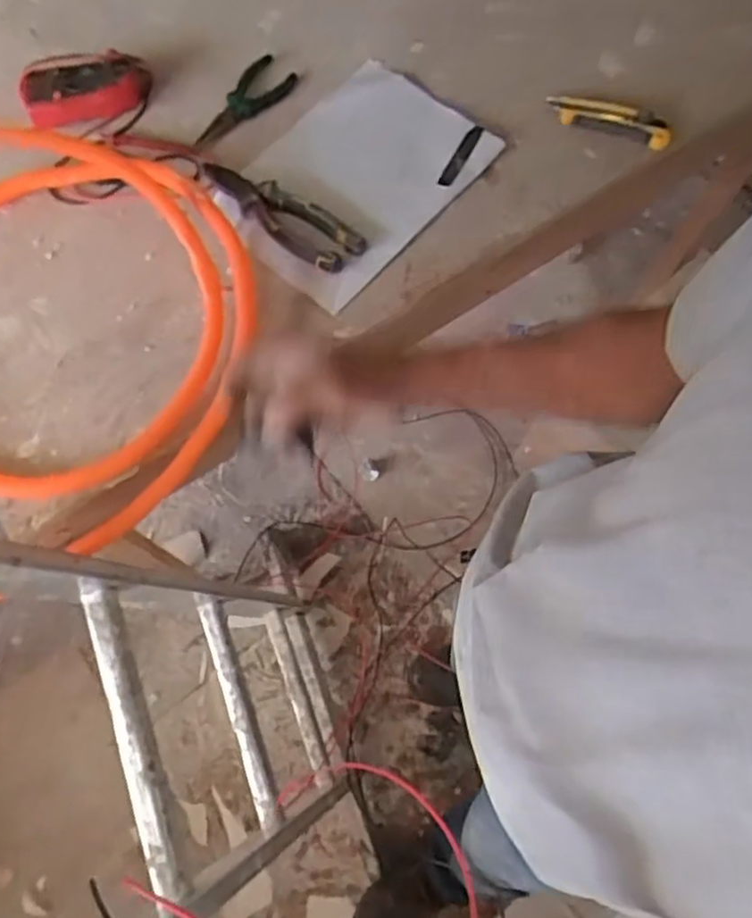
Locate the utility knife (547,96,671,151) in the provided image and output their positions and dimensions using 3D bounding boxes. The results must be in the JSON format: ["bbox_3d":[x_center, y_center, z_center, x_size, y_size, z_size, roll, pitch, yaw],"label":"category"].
[{"bbox_3d":[0.277,-0.402,0.830,0.144,0.017,0.047,14,72,5],"label":"utility knife"}]

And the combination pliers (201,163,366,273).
[{"bbox_3d":[-0.111,-0.271,0.774,0.203,0.027,0.055,27,74,9],"label":"combination pliers"}]

